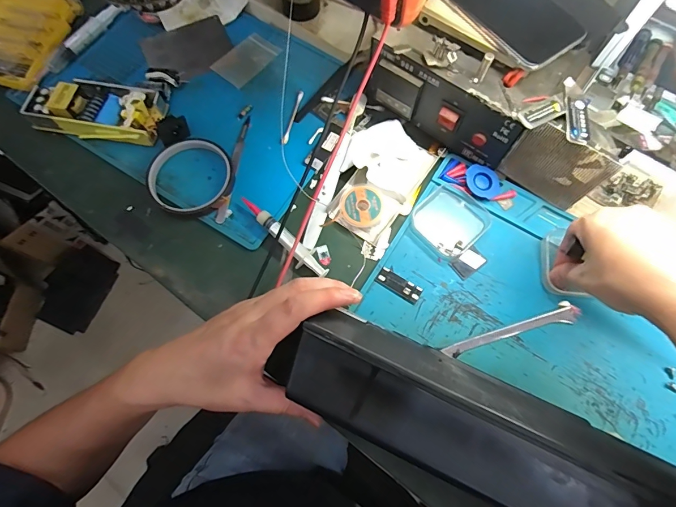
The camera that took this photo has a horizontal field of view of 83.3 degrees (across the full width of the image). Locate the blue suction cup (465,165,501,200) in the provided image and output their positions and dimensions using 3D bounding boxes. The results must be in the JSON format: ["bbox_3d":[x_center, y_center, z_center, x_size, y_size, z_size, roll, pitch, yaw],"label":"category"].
[{"bbox_3d":[0.148,-0.072,0.388,0.036,0.010,0.032,18,72,7],"label":"blue suction cup"}]

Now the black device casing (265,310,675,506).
[{"bbox_3d":[0.104,0.130,0.267,0.309,0.061,0.077,25,73,6],"label":"black device casing"}]

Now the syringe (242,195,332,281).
[{"bbox_3d":[-0.055,-0.017,0.366,0.113,0.020,0.021,40,76,13],"label":"syringe"}]

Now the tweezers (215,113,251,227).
[{"bbox_3d":[-0.109,-0.092,0.403,0.011,0.007,0.129,8,72,3],"label":"tweezers"}]

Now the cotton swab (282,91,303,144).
[{"bbox_3d":[-0.050,-0.153,0.423,0.006,0.007,0.074,13,72,5],"label":"cotton swab"}]

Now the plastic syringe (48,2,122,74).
[{"bbox_3d":[-0.304,-0.260,0.454,0.015,0.017,0.111,33,75,11],"label":"plastic syringe"}]

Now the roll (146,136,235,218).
[{"bbox_3d":[-0.152,-0.080,0.391,0.092,0.016,0.084,0,71,1],"label":"roll"}]

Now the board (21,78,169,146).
[{"bbox_3d":[-0.258,-0.156,0.408,0.134,0.027,0.064,11,72,4],"label":"board"}]

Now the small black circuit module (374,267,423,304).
[{"bbox_3d":[0.058,0.030,0.359,0.043,0.004,0.018,31,74,11],"label":"small black circuit module"}]

